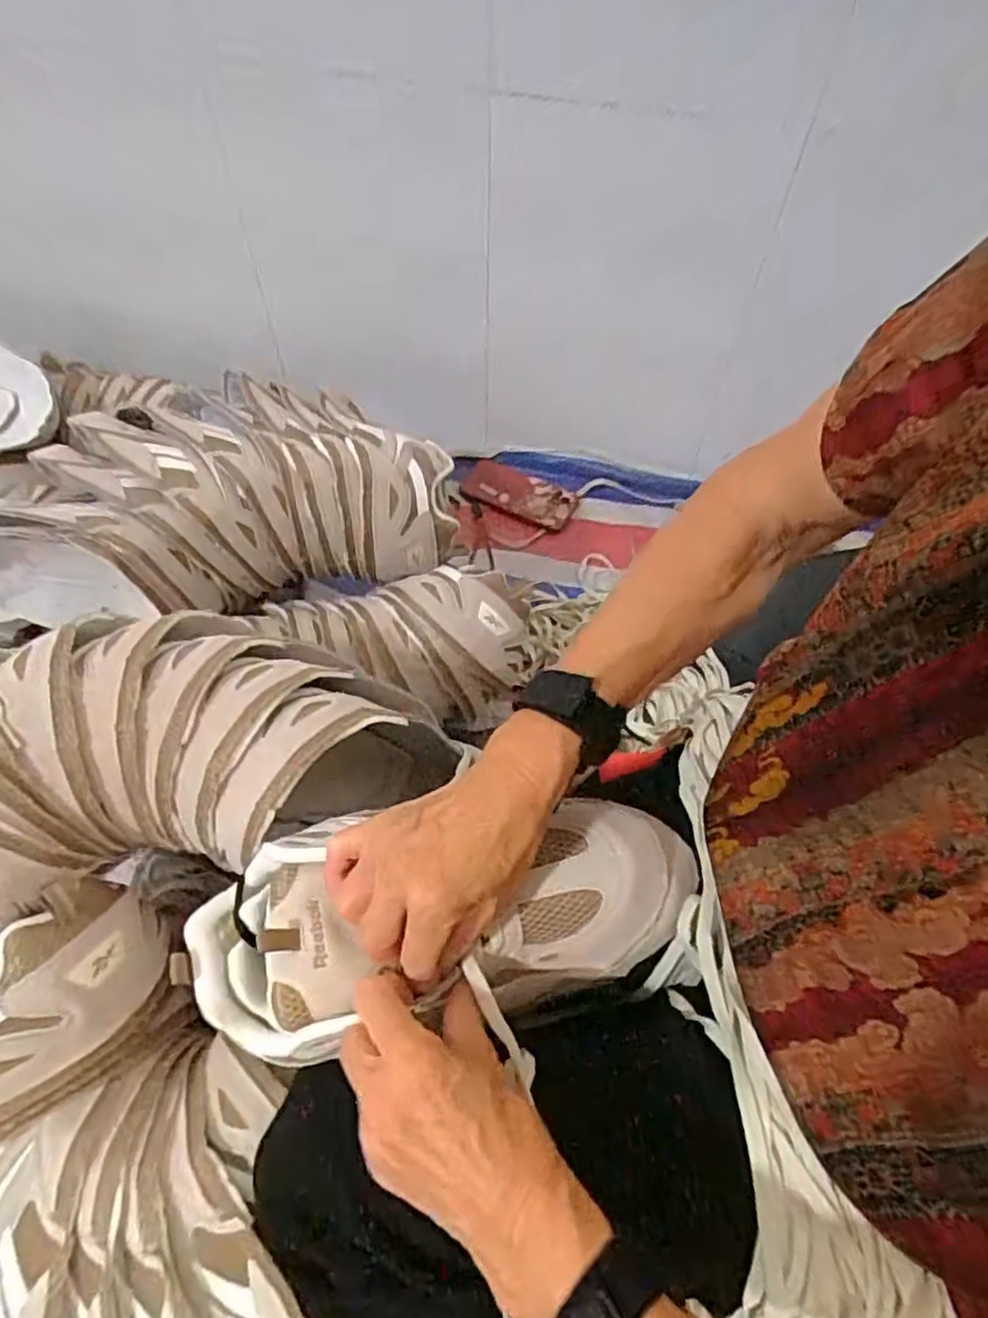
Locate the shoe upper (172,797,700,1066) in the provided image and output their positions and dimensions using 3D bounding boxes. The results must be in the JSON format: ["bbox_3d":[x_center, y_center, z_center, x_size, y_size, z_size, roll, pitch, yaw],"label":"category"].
[{"bbox_3d":[-0.028,0.145,0.383,0.285,0.069,0.107,-8,59,-3],"label":"shoe upper"}]

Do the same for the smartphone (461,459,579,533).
[{"bbox_3d":[0.036,-0.239,1.006,0.165,0.018,0.071,26,62,14],"label":"smartphone"}]

